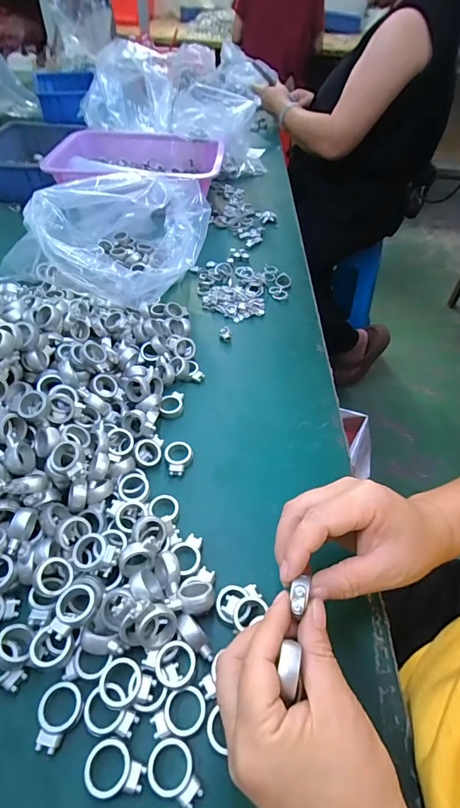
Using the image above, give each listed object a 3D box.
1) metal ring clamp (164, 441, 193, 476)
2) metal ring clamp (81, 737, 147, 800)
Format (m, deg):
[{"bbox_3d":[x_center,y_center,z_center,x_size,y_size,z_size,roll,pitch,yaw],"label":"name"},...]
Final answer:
[{"bbox_3d":[-0.048,0.051,0.375,0.026,0.009,0.034,1,49,-2],"label":"metal ring clamp"},{"bbox_3d":[-0.066,0.211,0.229,0.034,0.006,0.025,11,49,6],"label":"metal ring clamp"}]

